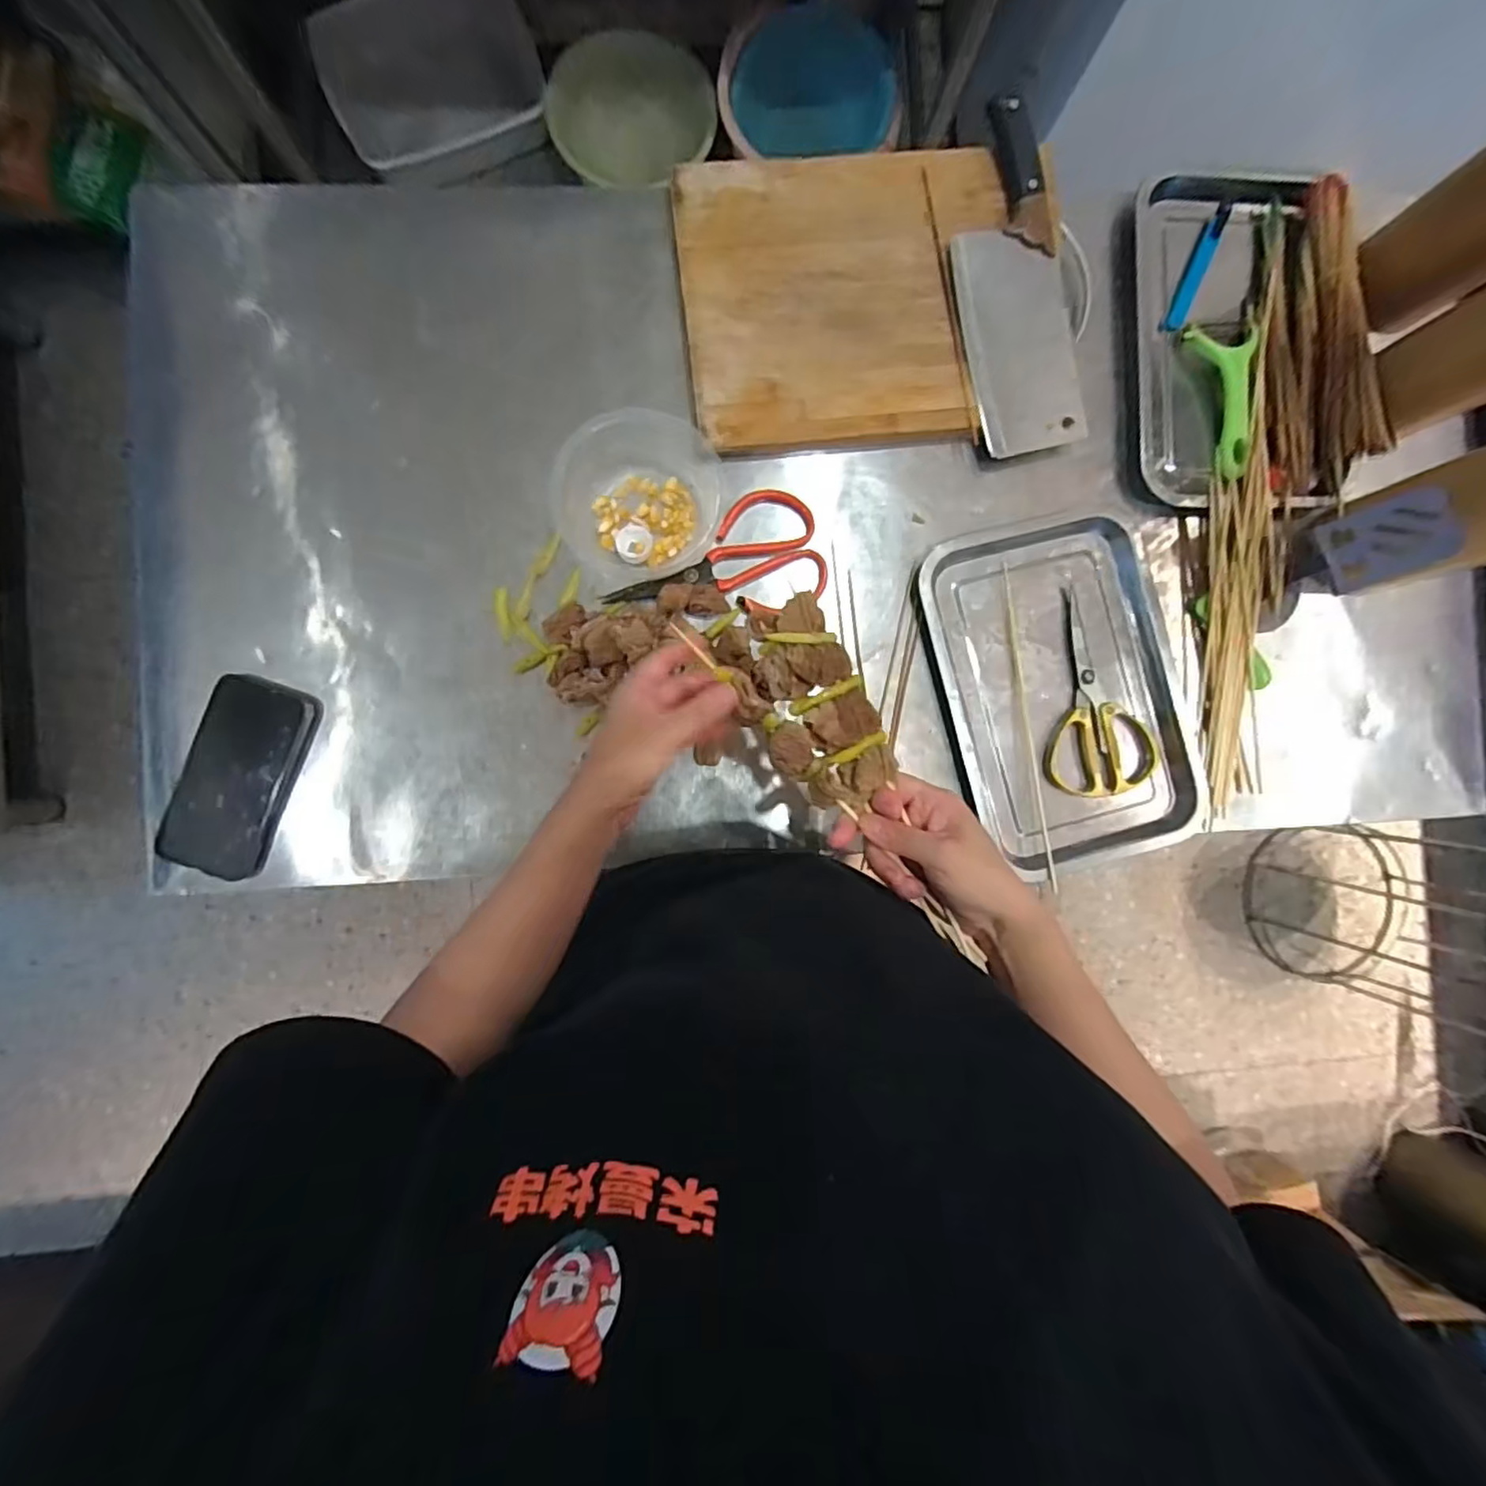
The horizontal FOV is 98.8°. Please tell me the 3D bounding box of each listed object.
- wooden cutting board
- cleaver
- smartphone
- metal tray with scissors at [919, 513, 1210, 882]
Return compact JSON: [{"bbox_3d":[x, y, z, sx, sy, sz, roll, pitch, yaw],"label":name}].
[{"bbox_3d":[0.109,-0.382,0.549,0.315,0.029,0.241,-7,89,-4],"label":"wooden cutting board"},{"bbox_3d":[0.233,-0.398,0.557,0.101,0.033,0.282,-13,90,-4],"label":"cleaver"},{"bbox_3d":[-0.408,0.027,0.513,0.086,0.016,0.163,23,87,-3],"label":"smartphone"},{"bbox_3d":[0.284,-0.045,0.565,0.207,0.023,0.300,-15,90,-4],"label":"metal tray with scissors"}]

